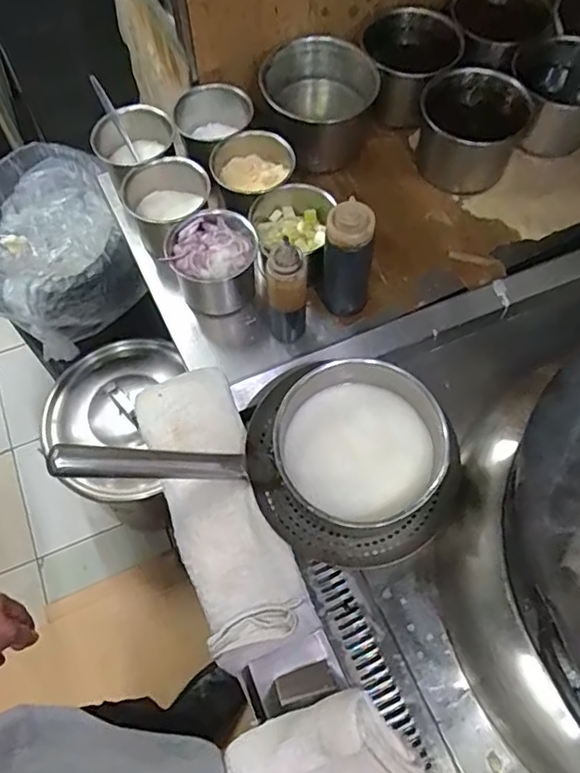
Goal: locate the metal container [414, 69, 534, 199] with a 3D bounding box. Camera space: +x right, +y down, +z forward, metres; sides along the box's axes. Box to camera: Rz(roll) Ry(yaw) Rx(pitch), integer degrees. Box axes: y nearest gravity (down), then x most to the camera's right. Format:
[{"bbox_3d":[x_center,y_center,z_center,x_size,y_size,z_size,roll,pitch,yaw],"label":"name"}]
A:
[{"bbox_3d":[0.263,-0.374,0.865,0.141,0.109,0.138,0,63,0],"label":"metal container"}]

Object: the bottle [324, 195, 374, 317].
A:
[{"bbox_3d":[0.071,-0.154,0.730,0.057,0.158,0.046,1,63,1],"label":"bottle"}]

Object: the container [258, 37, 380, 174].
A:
[{"bbox_3d":[0.045,-0.424,0.891,0.164,0.130,0.140,-12,63,-6],"label":"container"}]

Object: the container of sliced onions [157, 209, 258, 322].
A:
[{"bbox_3d":[-0.101,-0.166,0.784,0.113,0.103,0.104,-3,63,-1],"label":"container of sliced onions"}]

